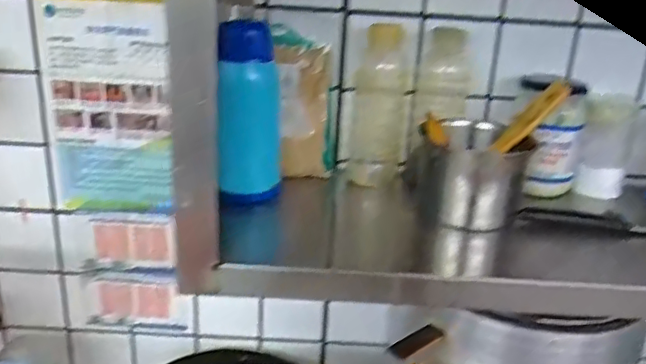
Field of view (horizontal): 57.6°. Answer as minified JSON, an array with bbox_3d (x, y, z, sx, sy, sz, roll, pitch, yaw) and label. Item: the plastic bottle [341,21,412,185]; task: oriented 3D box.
[{"bbox_3d":[0.077,-0.110,0.806,0.093,0.203,0.111,5,20,4],"label":"plastic bottle"}]

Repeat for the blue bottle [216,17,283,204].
[{"bbox_3d":[-0.084,-0.084,0.706,0.083,0.199,0.083,1,20,-5],"label":"blue bottle"}]

